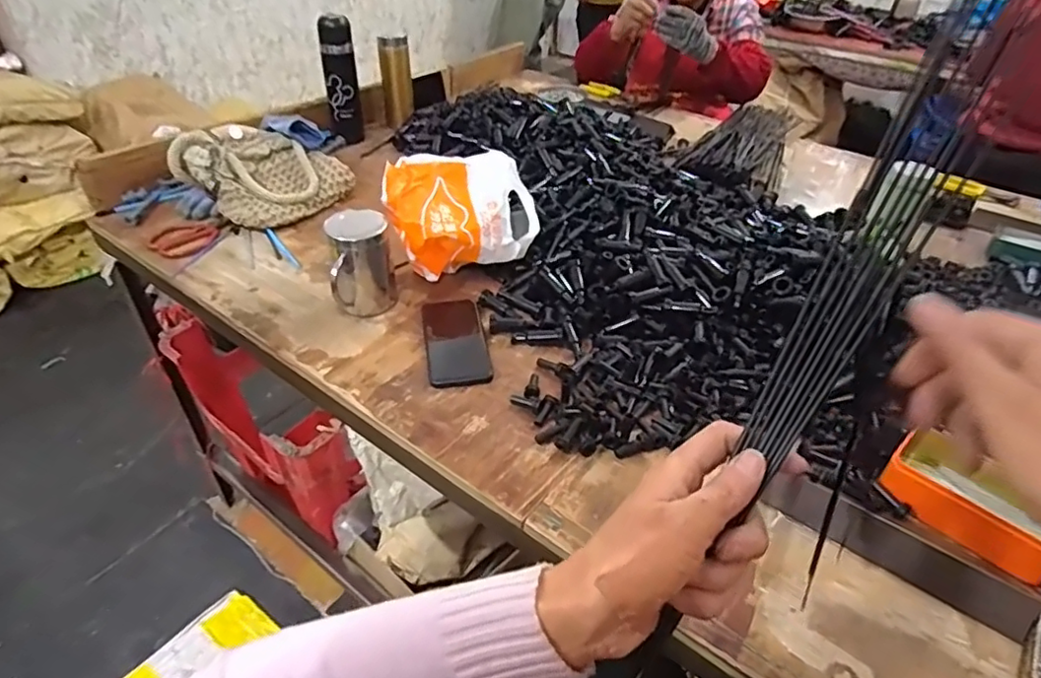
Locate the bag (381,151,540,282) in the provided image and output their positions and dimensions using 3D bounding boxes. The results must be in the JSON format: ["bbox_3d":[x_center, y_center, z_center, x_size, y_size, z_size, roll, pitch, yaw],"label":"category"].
[{"bbox_3d":[-0.084,-0.167,0.836,0.193,0.145,0.119,-8,41,-13],"label":"bag"}]

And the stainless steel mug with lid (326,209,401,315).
[{"bbox_3d":[-0.207,-0.099,0.781,0.079,0.123,0.098,-9,41,-13],"label":"stainless steel mug with lid"}]

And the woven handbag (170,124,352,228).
[{"bbox_3d":[-0.424,-0.282,0.998,0.224,0.105,0.201,13,41,12],"label":"woven handbag"}]

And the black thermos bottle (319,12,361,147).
[{"bbox_3d":[-0.359,-0.517,1.201,0.063,0.229,0.058,-9,41,-13],"label":"black thermos bottle"}]

